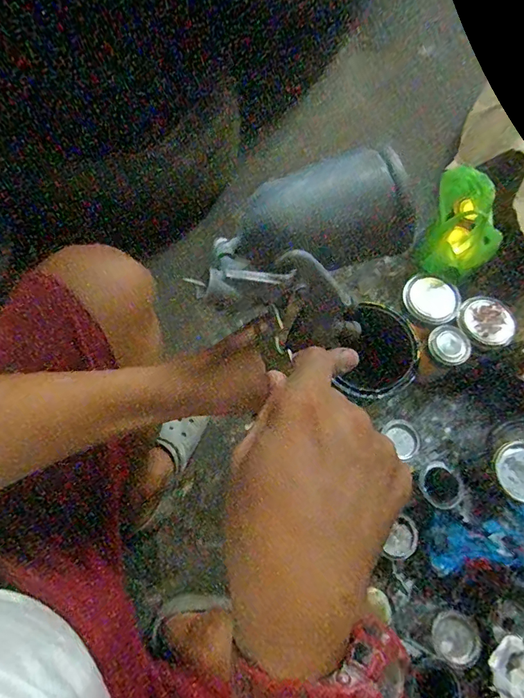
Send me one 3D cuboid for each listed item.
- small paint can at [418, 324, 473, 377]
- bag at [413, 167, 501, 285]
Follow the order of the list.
[{"bbox_3d":[0.327,0.009,0.813,0.074,0.082,0.070,0,69,0],"label":"small paint can"},{"bbox_3d":[0.372,-0.220,0.832,0.137,0.132,0.186,21,71,8],"label":"bag"}]

